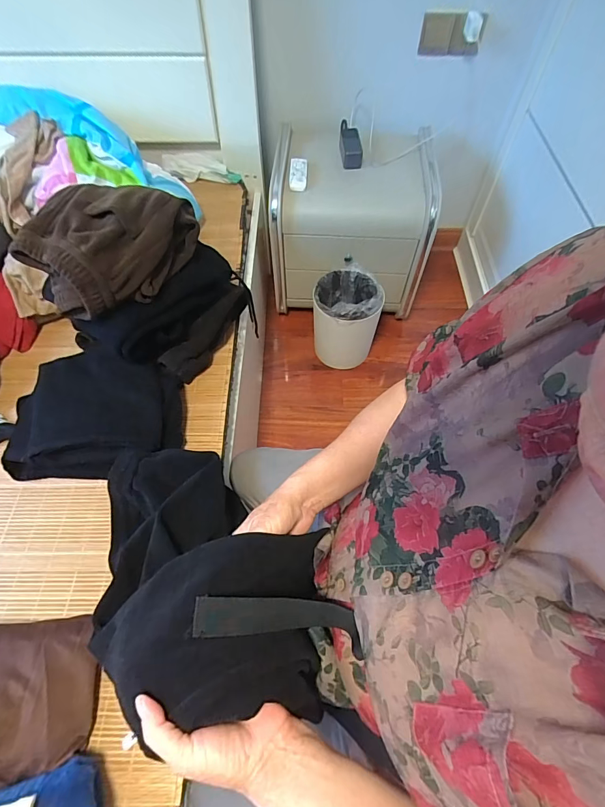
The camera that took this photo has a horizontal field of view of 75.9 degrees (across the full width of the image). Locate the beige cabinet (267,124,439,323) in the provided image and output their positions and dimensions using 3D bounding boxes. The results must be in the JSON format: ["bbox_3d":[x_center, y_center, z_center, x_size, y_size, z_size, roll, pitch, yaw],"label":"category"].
[{"bbox_3d":[0.167,-0.595,1.325,0.508,0.408,0.372,5,59,3],"label":"beige cabinet"}]

